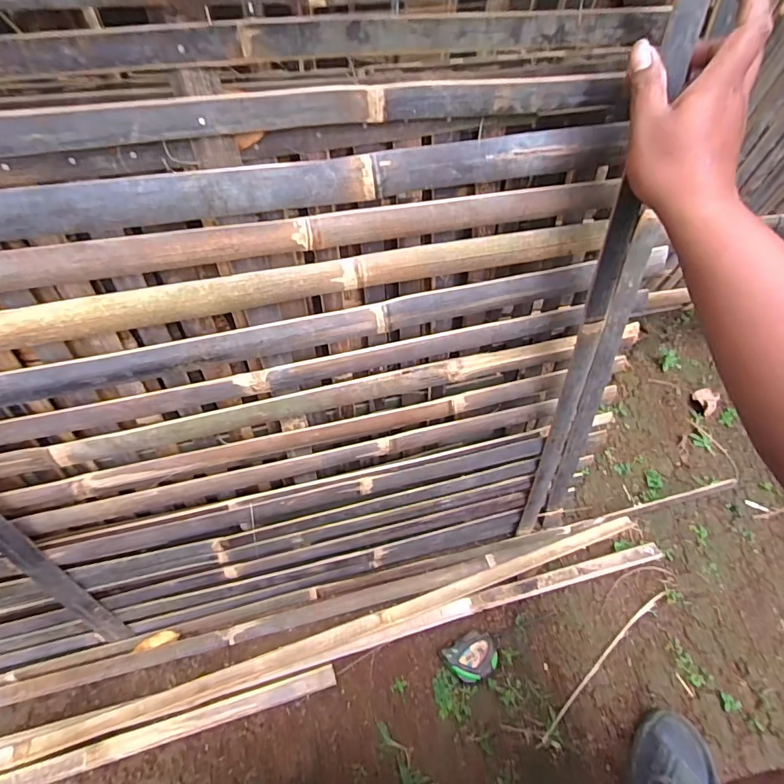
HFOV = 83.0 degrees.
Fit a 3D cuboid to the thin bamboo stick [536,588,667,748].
[{"bbox_3d":[0.346,0.437,0.722,0.336,0.023,0.016,-32,66,-22],"label":"thin bamboo stick"}]

